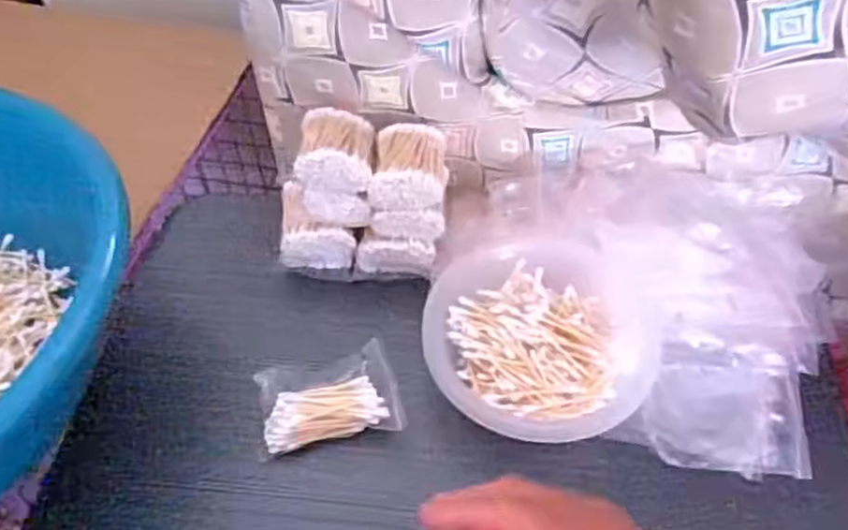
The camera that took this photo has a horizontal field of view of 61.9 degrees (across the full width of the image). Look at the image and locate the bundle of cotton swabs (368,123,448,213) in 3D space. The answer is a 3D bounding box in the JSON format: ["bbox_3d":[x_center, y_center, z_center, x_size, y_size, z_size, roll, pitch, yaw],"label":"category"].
[{"bbox_3d":[-0.011,-0.082,0.580,0.059,0.036,0.075,1,51,3],"label":"bundle of cotton swabs"}]

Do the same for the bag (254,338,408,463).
[{"bbox_3d":[-0.073,0.103,0.536,0.103,0.021,0.071,-12,52,-8],"label":"bag"}]

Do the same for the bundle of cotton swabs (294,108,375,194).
[{"bbox_3d":[-0.071,-0.087,0.584,0.061,0.061,0.073,-3,51,-1],"label":"bundle of cotton swabs"}]

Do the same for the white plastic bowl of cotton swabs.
[{"bbox_3d":[0.089,0.055,0.545,0.171,0.044,0.161,-1,51,1],"label":"white plastic bowl of cotton swabs"}]

